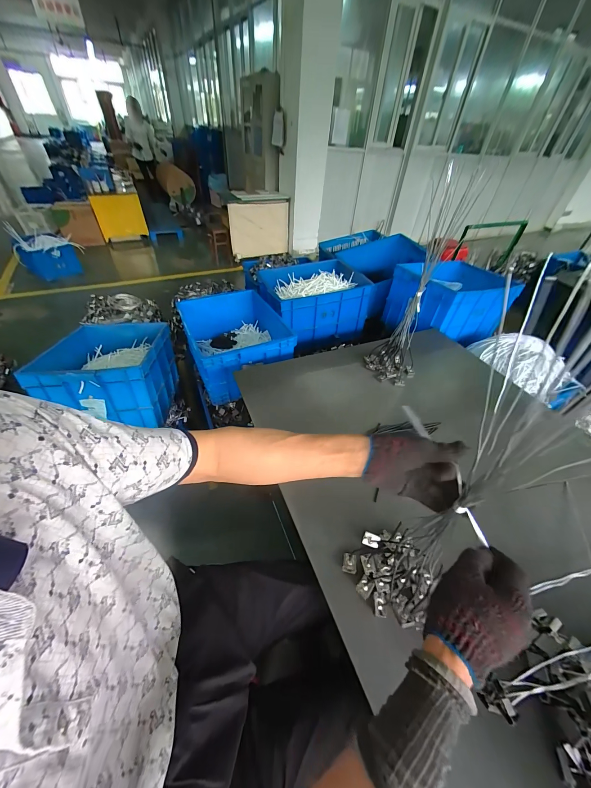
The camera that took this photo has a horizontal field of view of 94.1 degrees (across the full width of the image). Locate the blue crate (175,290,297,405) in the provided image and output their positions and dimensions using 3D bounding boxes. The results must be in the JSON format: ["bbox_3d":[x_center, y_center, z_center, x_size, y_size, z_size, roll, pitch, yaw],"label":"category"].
[{"bbox_3d":[-0.290,-0.281,1.423,0.485,0.263,0.562,-16,48,-19],"label":"blue crate"}]

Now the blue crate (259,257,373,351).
[{"bbox_3d":[0.096,-0.516,1.601,0.527,0.340,0.412,-10,46,-14],"label":"blue crate"}]

